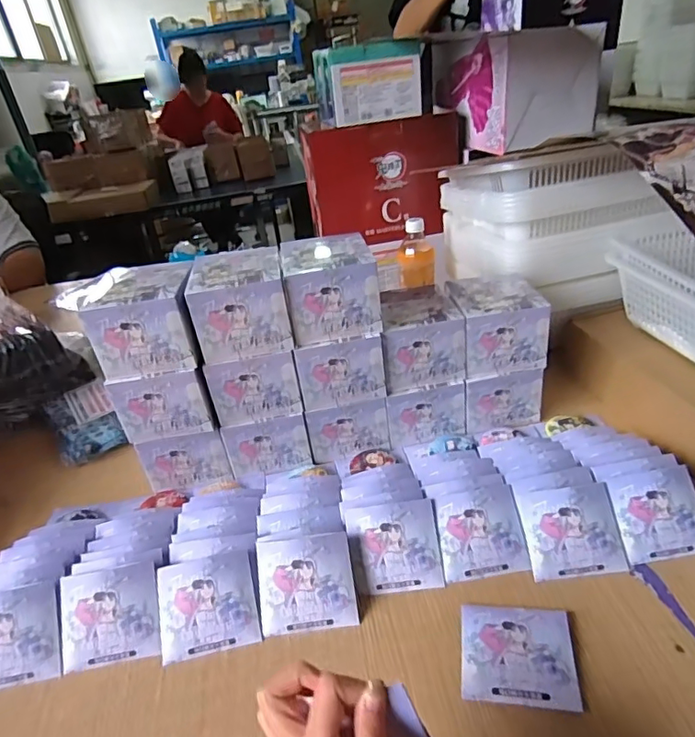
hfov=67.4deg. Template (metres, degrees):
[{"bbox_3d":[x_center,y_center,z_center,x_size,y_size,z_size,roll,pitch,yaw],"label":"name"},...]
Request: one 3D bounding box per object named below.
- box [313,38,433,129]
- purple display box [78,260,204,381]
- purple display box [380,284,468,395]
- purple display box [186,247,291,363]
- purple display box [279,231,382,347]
[{"bbox_3d":[0.039,-0.518,0.948,0.184,0.117,0.109,-10,31,-4],"label":"box"},{"bbox_3d":[-0.238,-0.062,0.618,0.115,0.103,0.103,-11,31,-6],"label":"purple display box"},{"bbox_3d":[0.091,-0.044,0.698,0.104,0.094,0.106,-10,31,-4],"label":"purple display box"},{"bbox_3d":[-0.127,-0.079,0.629,0.106,0.095,0.101,-11,31,-5],"label":"purple display box"},{"bbox_3d":[-0.022,-0.101,0.644,0.106,0.093,0.107,-10,31,-4],"label":"purple display box"}]

